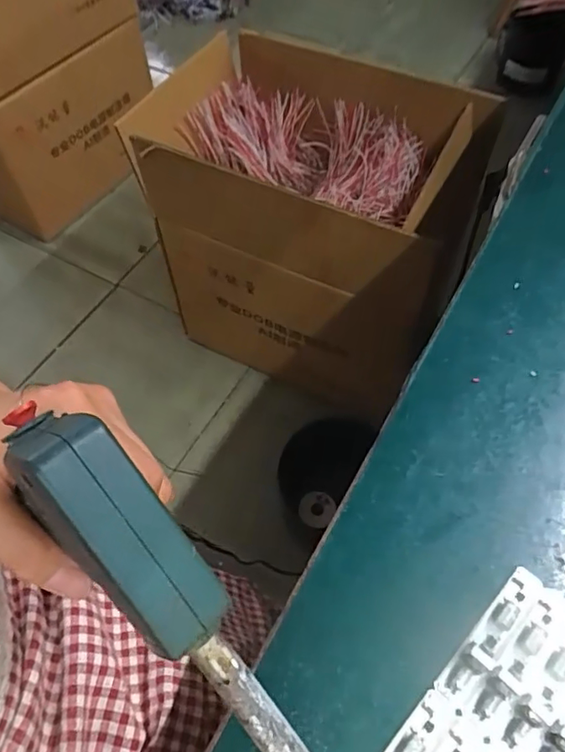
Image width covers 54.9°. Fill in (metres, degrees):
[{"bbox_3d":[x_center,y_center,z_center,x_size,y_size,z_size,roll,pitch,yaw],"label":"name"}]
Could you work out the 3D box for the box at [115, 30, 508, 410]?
[{"bbox_3d":[0.045,-0.258,0.984,0.507,0.464,0.353,27,64,16],"label":"box"}]

